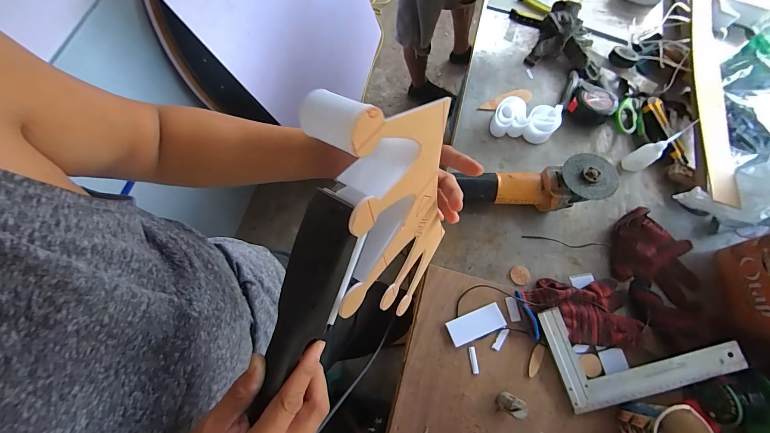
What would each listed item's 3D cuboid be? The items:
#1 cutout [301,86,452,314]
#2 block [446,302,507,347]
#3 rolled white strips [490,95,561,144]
[{"bbox_3d":[0.002,0.008,0.297,0.041,0.274,0.149,27,60,26],"label":"cutout"},{"bbox_3d":[0.147,0.174,0.522,0.092,0.007,0.039,-19,71,-8],"label":"block"},{"bbox_3d":[0.281,-0.192,0.652,0.124,0.045,0.068,12,70,3],"label":"rolled white strips"}]

